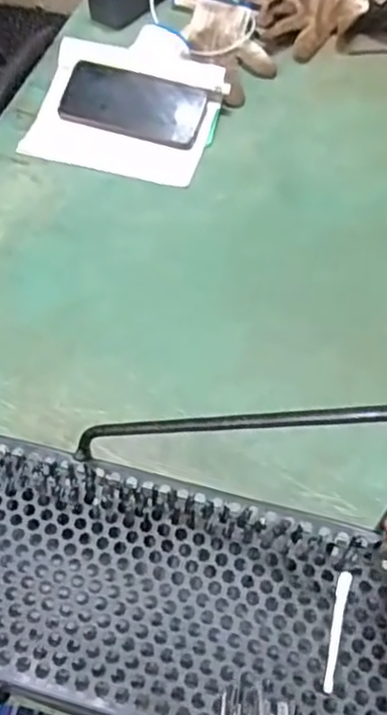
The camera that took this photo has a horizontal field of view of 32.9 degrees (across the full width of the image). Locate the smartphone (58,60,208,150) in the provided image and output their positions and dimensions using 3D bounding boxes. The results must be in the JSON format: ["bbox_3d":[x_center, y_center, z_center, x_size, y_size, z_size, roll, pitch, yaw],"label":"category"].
[{"bbox_3d":[-0.069,-0.291,0.753,0.162,0.008,0.082,16,77,8],"label":"smartphone"}]

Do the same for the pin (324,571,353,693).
[{"bbox_3d":[0.085,0.159,0.386,0.008,0.005,0.069,13,57,10],"label":"pin"}]

